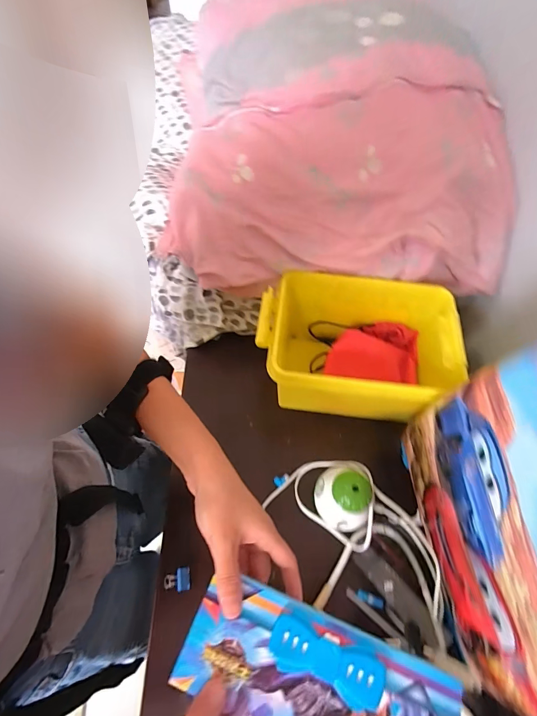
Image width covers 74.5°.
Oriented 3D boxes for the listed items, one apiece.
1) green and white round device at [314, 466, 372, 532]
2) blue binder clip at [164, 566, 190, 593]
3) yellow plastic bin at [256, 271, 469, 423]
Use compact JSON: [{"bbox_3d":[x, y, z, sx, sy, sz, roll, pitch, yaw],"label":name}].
[{"bbox_3d":[0.108,0.197,0.509,0.076,0.072,0.089,-2,60,-2],"label":"green and white round device"},{"bbox_3d":[-0.127,0.308,0.490,0.035,0.007,0.028,-4,61,-3],"label":"blue binder clip"},{"bbox_3d":[0.128,-0.003,0.586,0.274,0.178,0.198,8,61,3],"label":"yellow plastic bin"}]

